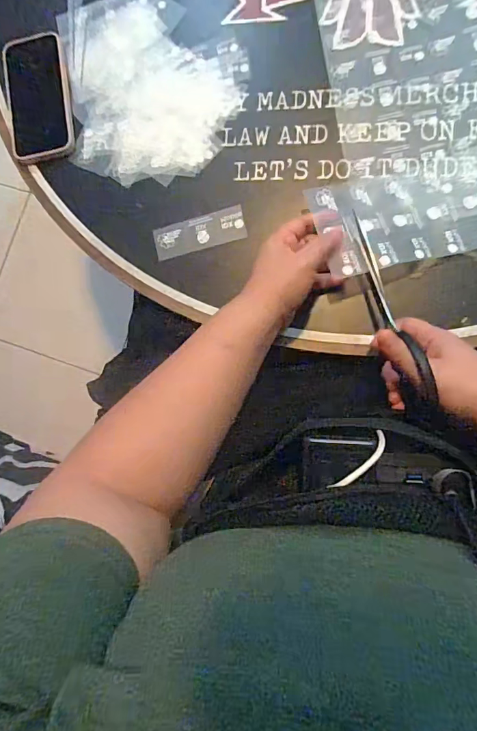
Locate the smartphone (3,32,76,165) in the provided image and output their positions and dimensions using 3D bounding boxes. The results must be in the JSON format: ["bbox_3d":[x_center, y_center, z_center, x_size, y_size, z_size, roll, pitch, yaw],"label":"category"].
[{"bbox_3d":[-0.237,-0.317,0.497,0.071,0.017,0.150,-8,84,7],"label":"smartphone"}]

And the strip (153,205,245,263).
[{"bbox_3d":[-0.043,-0.146,0.467,0.101,0.004,0.037,-14,83,7],"label":"strip"}]

